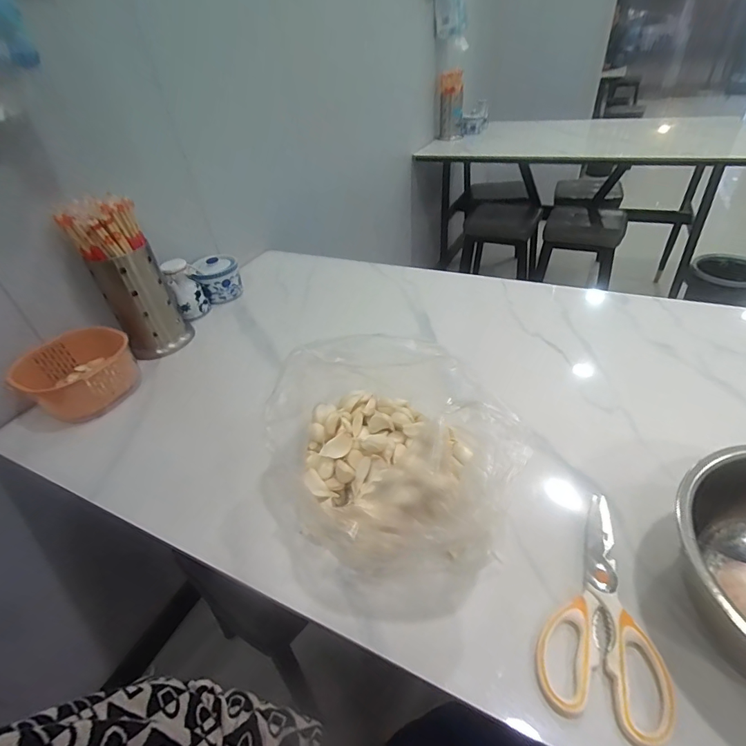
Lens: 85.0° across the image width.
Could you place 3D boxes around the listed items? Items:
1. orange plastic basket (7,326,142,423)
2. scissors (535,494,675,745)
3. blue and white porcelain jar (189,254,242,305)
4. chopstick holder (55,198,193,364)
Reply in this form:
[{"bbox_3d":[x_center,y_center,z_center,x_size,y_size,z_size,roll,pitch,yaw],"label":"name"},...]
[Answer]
[{"bbox_3d":[-0.467,0.000,0.652,0.153,0.078,0.153,-4,40,3],"label":"orange plastic basket"},{"bbox_3d":[0.211,0.199,0.362,0.091,0.013,0.201,16,45,25],"label":"scissors"},{"bbox_3d":[-0.328,-0.202,0.870,0.089,0.080,0.095,-15,41,-10],"label":"blue and white porcelain jar"},{"bbox_3d":[-0.405,-0.154,0.688,0.105,0.260,0.095,-29,45,-24],"label":"chopstick holder"}]

